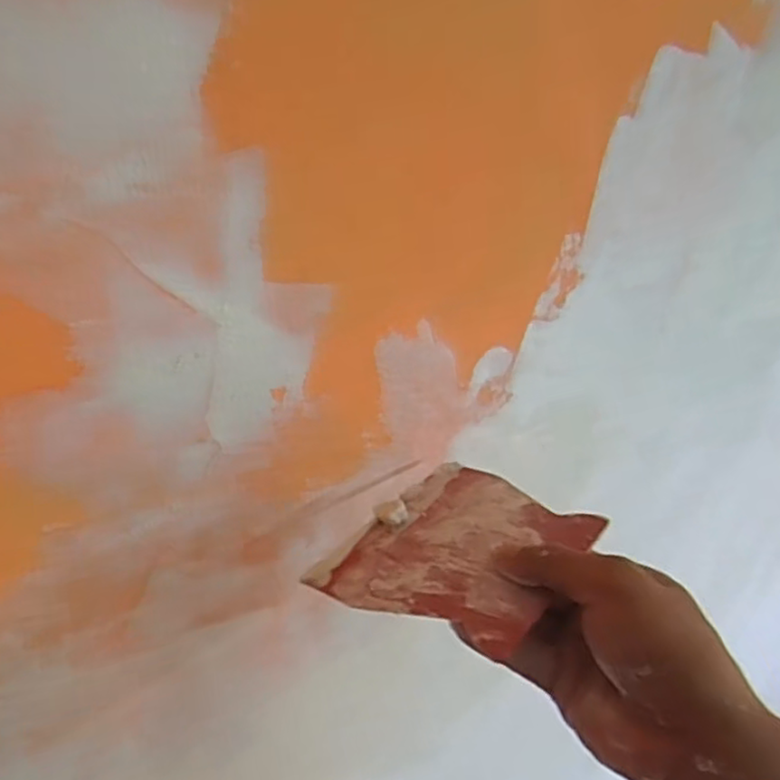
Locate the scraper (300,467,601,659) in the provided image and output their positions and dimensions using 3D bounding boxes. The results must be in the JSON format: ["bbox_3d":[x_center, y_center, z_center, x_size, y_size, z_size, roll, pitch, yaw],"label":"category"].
[{"bbox_3d":[0.036,0.076,0.328,0.102,0.012,0.118,18,33,33],"label":"scraper"}]

